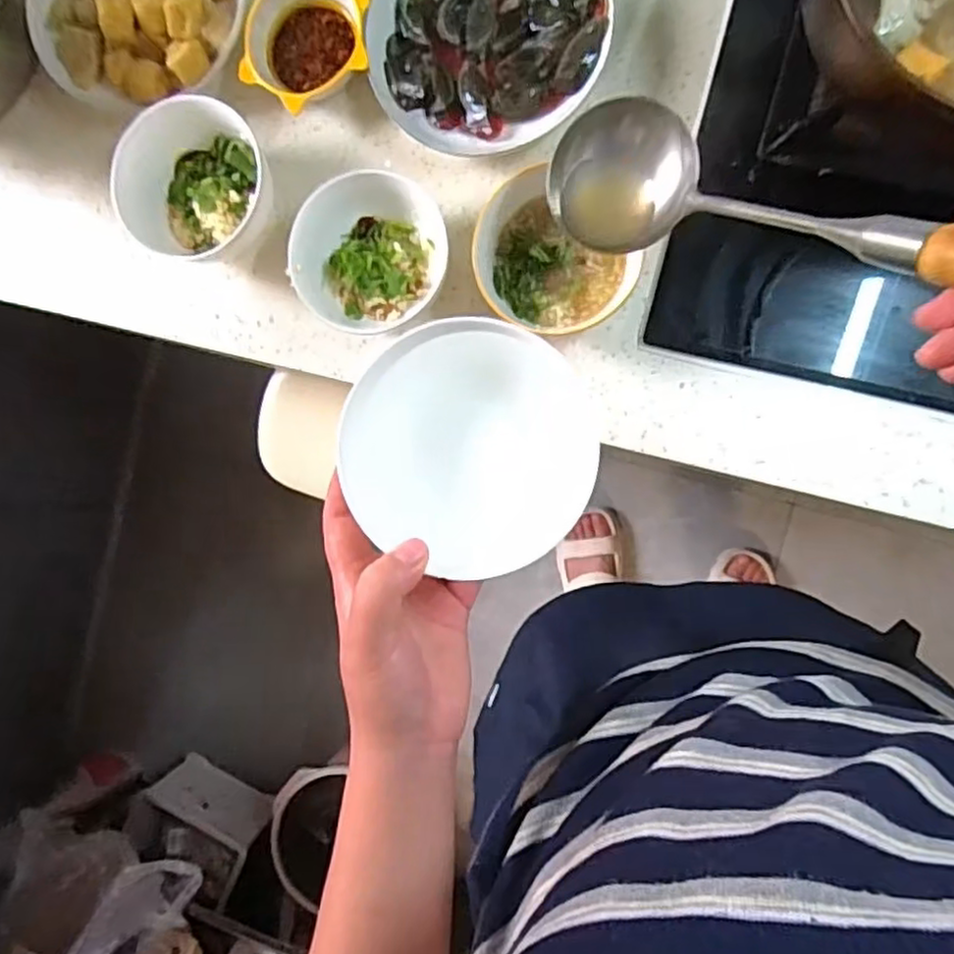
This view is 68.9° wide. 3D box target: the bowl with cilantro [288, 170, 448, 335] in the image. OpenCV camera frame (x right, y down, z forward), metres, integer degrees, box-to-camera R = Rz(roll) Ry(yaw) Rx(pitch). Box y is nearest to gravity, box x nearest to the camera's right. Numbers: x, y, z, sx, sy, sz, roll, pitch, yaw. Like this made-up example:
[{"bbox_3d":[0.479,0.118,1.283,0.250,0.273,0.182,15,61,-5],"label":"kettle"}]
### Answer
[{"bbox_3d":[-0.088,-0.189,0.582,0.118,0.059,0.122,0,91,9],"label":"bowl with cilantro"}]

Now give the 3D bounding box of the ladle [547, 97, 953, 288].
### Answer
[{"bbox_3d":[0.161,-0.125,0.353,0.083,0.083,0.361,-50,39,7],"label":"ladle"}]

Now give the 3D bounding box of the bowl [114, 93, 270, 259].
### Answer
[{"bbox_3d":[-0.236,-0.252,0.593,0.110,0.074,0.129,18,94,9],"label":"bowl"}]

